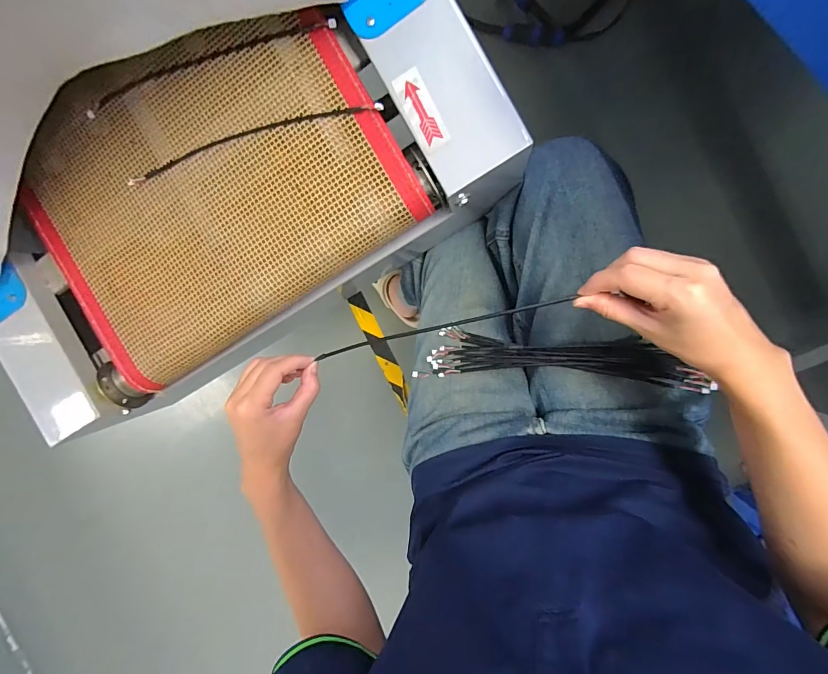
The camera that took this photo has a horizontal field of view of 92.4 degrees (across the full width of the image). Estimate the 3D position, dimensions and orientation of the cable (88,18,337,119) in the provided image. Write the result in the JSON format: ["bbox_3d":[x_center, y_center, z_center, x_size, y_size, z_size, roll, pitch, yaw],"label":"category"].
[{"bbox_3d":[-0.209,-0.275,0.399,0.280,0.015,0.027,-13,94,9],"label":"cable"}]

